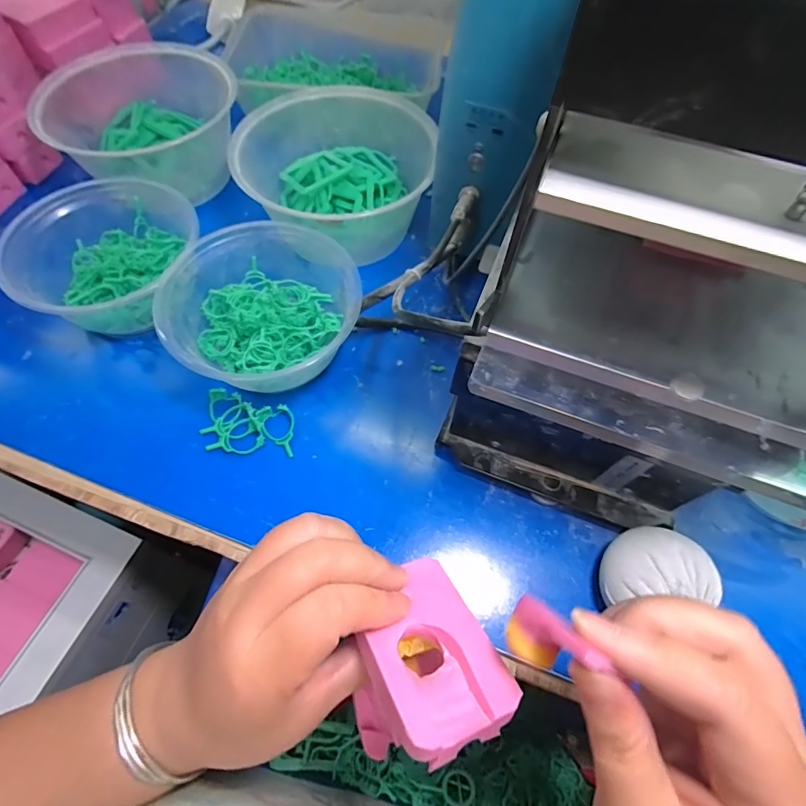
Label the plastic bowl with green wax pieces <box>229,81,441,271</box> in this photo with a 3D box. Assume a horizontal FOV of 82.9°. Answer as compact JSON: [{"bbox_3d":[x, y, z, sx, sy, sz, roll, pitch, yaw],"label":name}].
[{"bbox_3d":[-0.053,-0.212,0.401,0.146,0.068,0.148,1,62,-1],"label":"plastic bowl with green wax pieces"}]

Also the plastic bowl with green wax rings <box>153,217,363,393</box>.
[{"bbox_3d":[-0.102,-0.072,0.331,0.128,0.049,0.119,-33,68,-17],"label":"plastic bowl with green wax rings"}]

